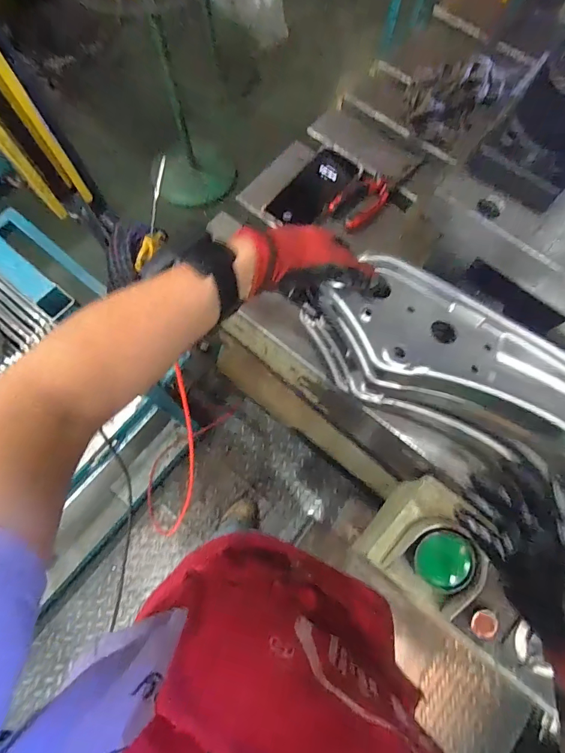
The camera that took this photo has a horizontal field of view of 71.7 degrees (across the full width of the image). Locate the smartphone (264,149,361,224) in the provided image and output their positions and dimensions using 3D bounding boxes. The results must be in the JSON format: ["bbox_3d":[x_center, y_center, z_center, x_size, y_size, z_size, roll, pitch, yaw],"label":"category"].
[{"bbox_3d":[0.049,-0.288,0.598,0.070,0.007,0.155,38,75,9],"label":"smartphone"}]

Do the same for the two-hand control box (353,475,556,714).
[{"bbox_3d":[0.346,0.328,0.465,0.496,0.088,0.143,38,75,9],"label":"two-hand control box"}]

